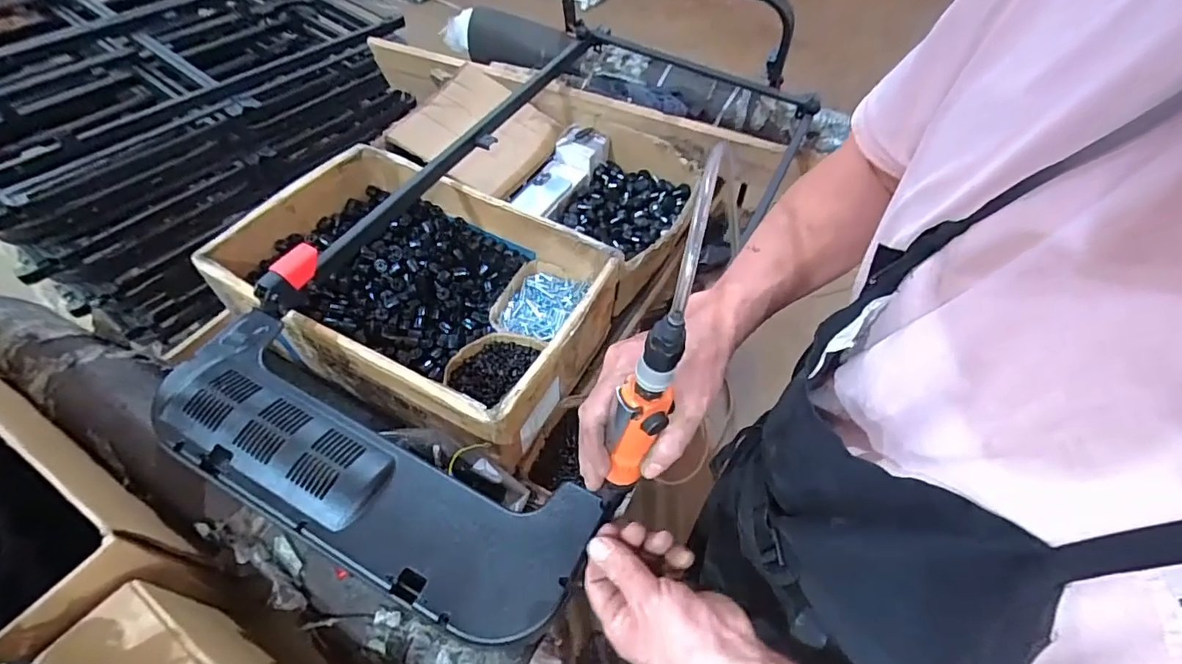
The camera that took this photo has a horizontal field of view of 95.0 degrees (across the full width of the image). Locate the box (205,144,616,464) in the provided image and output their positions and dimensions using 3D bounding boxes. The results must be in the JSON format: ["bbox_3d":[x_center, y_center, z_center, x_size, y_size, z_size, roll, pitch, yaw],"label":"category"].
[{"bbox_3d":[-0.263,-0.072,0.841,0.541,0.160,0.354,26,56,15],"label":"box"}]

